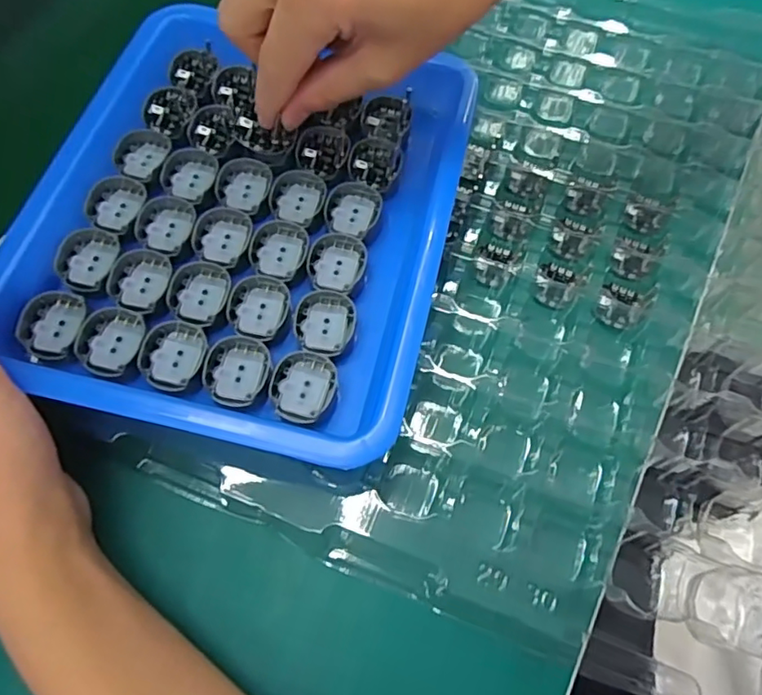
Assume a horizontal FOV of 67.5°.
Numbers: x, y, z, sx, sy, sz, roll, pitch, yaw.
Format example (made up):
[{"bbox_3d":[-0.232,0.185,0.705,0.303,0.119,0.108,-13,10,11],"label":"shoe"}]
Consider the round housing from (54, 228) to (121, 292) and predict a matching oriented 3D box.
[{"bbox_3d":[-0.127,-0.039,0.247,0.021,0.008,0.029,11,66,7],"label":"round housing"}]

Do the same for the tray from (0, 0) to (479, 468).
[{"bbox_3d":[-0.060,-0.060,0.258,0.175,0.032,0.203,11,66,7],"label":"tray"}]

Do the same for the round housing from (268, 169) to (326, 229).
[{"bbox_3d":[-0.039,-0.070,0.265,0.024,0.006,0.026,-1,65,1],"label":"round housing"}]

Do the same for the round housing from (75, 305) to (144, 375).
[{"bbox_3d":[-0.110,-0.003,0.231,0.023,0.008,0.029,14,66,8],"label":"round housing"}]

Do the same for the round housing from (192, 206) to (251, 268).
[{"bbox_3d":[-0.071,-0.050,0.255,0.024,0.008,0.028,18,67,10],"label":"round housing"}]

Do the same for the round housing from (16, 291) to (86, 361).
[{"bbox_3d":[-0.135,-0.010,0.234,0.022,0.008,0.029,9,65,6],"label":"round housing"}]

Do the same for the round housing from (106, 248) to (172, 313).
[{"bbox_3d":[-0.103,-0.030,0.243,0.022,0.011,0.028,17,67,9],"label":"round housing"}]

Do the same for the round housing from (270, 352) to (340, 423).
[{"bbox_3d":[-0.031,0.017,0.230,0.025,0.011,0.029,7,65,5],"label":"round housing"}]

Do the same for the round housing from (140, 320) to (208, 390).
[{"bbox_3d":[-0.084,0.003,0.230,0.023,0.006,0.028,9,65,6],"label":"round housing"}]

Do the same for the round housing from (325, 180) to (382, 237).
[{"bbox_3d":[-0.013,-0.065,0.263,0.024,0.009,0.028,10,66,6],"label":"round housing"}]

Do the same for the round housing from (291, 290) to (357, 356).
[{"bbox_3d":[-0.024,-0.010,0.241,0.025,0.008,0.029,4,65,3],"label":"round housing"}]

